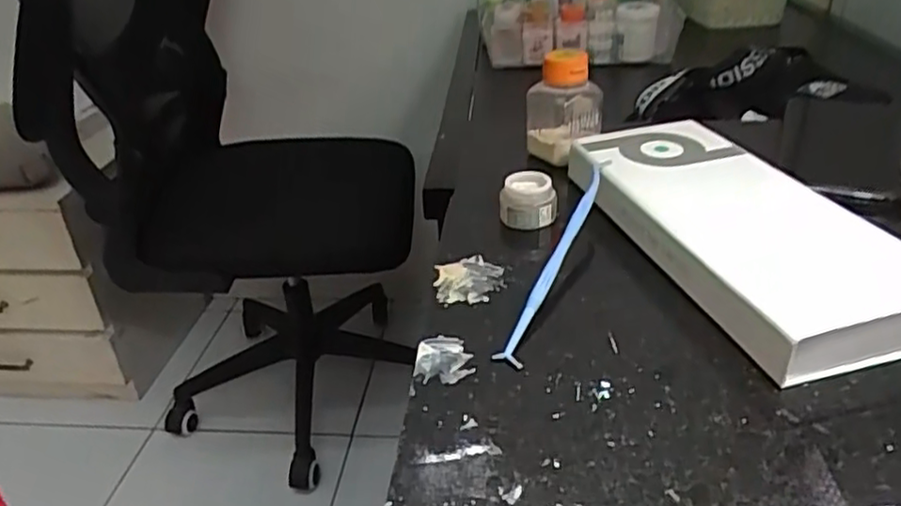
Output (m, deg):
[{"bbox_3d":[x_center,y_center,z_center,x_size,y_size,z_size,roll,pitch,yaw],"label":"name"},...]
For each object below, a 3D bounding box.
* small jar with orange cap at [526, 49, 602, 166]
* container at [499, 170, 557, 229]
[{"bbox_3d":[0.076,-0.100,0.462,0.051,0.070,0.048,3,32,11],"label":"small jar with orange cap"},{"bbox_3d":[0.047,-0.032,0.406,0.030,0.027,0.029,-3,31,2],"label":"container"}]

